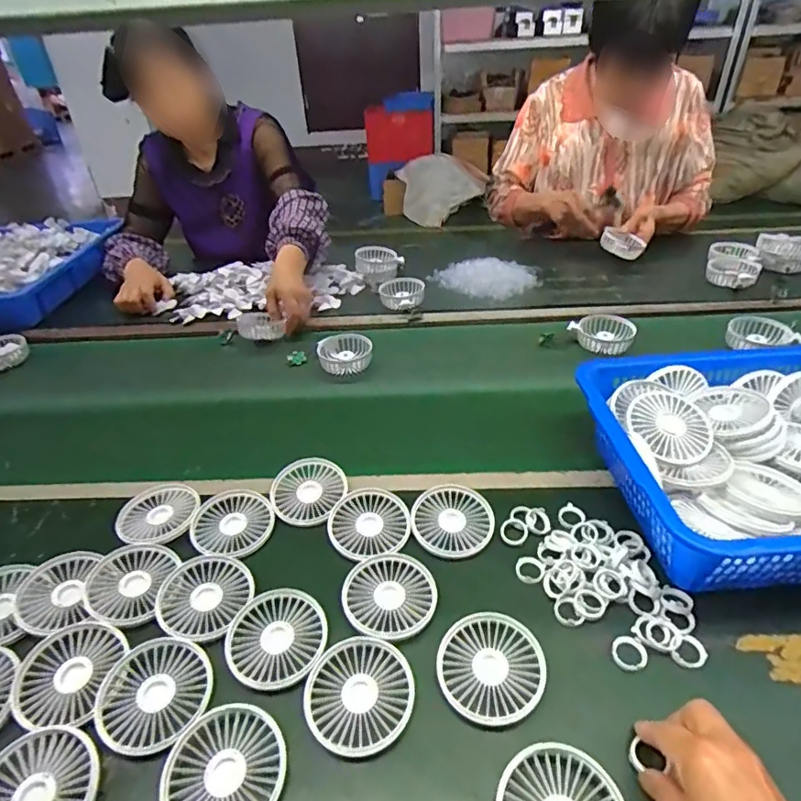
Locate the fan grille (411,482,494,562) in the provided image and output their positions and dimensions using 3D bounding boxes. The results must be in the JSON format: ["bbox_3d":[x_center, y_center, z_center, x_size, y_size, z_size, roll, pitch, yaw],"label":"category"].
[{"bbox_3d":[0.058,0.128,0.564,0.084,0.018,0.090,-2,37,2],"label":"fan grille"}]

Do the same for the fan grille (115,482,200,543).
[{"bbox_3d":[-0.274,0.127,0.596,0.085,0.015,0.091,-7,37,-4],"label":"fan grille"}]

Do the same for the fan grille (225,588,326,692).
[{"bbox_3d":[-0.110,0.211,0.468,0.086,0.009,0.088,-2,37,2],"label":"fan grille"}]

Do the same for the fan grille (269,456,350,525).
[{"bbox_3d":[-0.106,0.104,0.604,0.085,0.018,0.087,-2,37,2],"label":"fan grille"}]

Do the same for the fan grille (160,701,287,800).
[{"bbox_3d":[-0.130,0.276,0.387,0.084,0.016,0.088,-2,37,2],"label":"fan grille"}]

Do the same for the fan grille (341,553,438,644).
[{"bbox_3d":[-0.009,0.184,0.498,0.087,0.008,0.089,-2,37,2],"label":"fan grille"}]

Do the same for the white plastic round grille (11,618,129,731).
[{"bbox_3d":[-0.282,0.231,0.448,0.075,0.024,0.085,0,37,4],"label":"white plastic round grille"}]

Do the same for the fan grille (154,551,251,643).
[{"bbox_3d":[-0.189,0.188,0.504,0.084,0.022,0.085,-2,37,2],"label":"fan grille"}]

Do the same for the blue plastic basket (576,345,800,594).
[{"bbox_3d":[0.398,0.062,0.544,0.371,0.107,0.280,-4,37,-1],"label":"blue plastic basket"}]

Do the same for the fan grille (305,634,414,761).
[{"bbox_3d":[-0.033,0.239,0.426,0.086,0.007,0.087,-2,37,2],"label":"fan grille"}]

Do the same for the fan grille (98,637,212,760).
[{"bbox_3d":[-0.203,0.245,0.436,0.084,0.023,0.087,-2,37,2],"label":"fan grille"}]

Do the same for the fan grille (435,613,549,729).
[{"bbox_3d":[0.076,0.223,0.439,0.085,0.008,0.091,-2,37,2],"label":"fan grille"}]

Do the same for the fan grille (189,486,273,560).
[{"bbox_3d":[-0.185,0.135,0.576,0.083,0.014,0.086,-2,37,2],"label":"fan grille"}]

